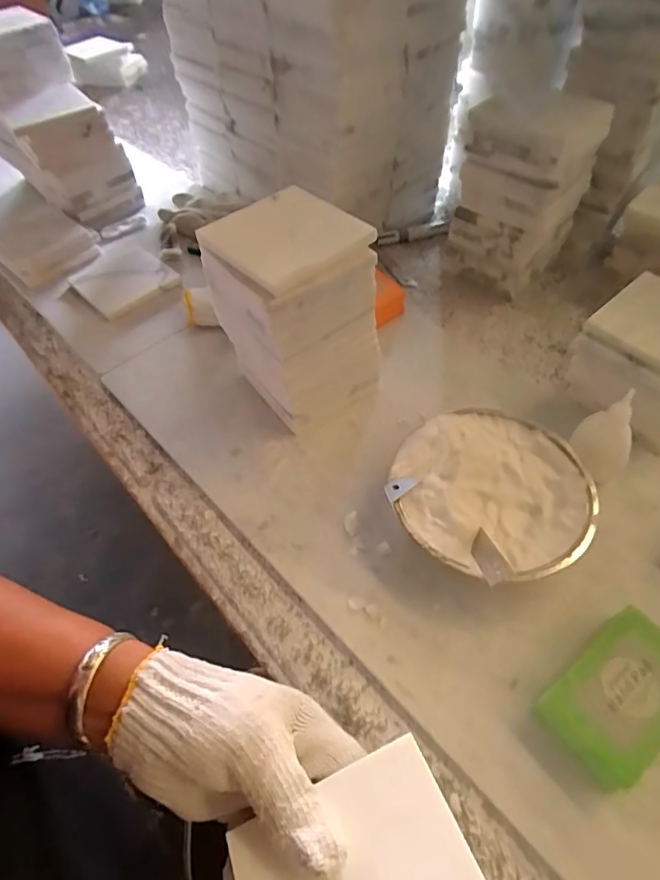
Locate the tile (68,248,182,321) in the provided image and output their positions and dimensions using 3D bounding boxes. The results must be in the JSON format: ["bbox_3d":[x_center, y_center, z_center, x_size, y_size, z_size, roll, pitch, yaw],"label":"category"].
[{"bbox_3d":[-0.248,-0.193,0.627,0.105,0.015,0.100,37,63,24],"label":"tile"}]

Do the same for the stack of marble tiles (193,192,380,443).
[{"bbox_3d":[-0.030,-0.108,0.452,0.106,0.160,0.121,-34,60,-21],"label":"stack of marble tiles"}]

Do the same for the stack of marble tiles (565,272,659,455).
[{"bbox_3d":[0.287,-0.069,0.461,0.119,0.075,0.116,-36,61,-22],"label":"stack of marble tiles"}]

